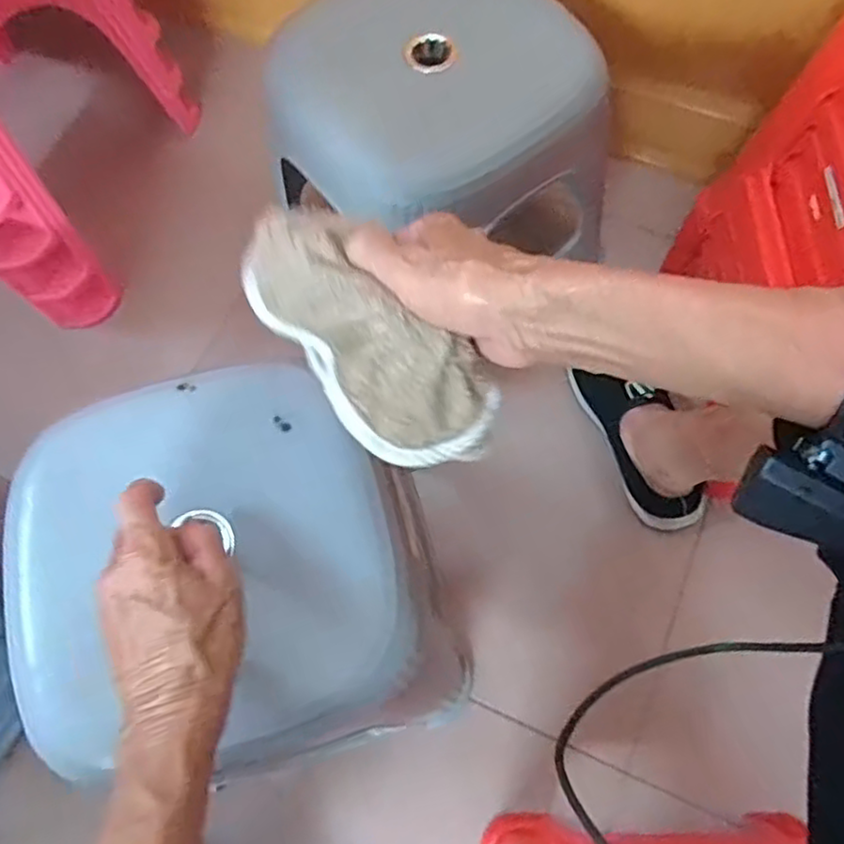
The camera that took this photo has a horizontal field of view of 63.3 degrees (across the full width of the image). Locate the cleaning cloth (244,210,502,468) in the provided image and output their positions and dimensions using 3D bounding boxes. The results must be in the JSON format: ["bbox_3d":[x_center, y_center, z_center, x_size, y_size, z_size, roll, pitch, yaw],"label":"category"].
[{"bbox_3d":[-0.034,-0.046,0.359,0.067,0.046,0.167,-42,80,-12],"label":"cleaning cloth"}]

